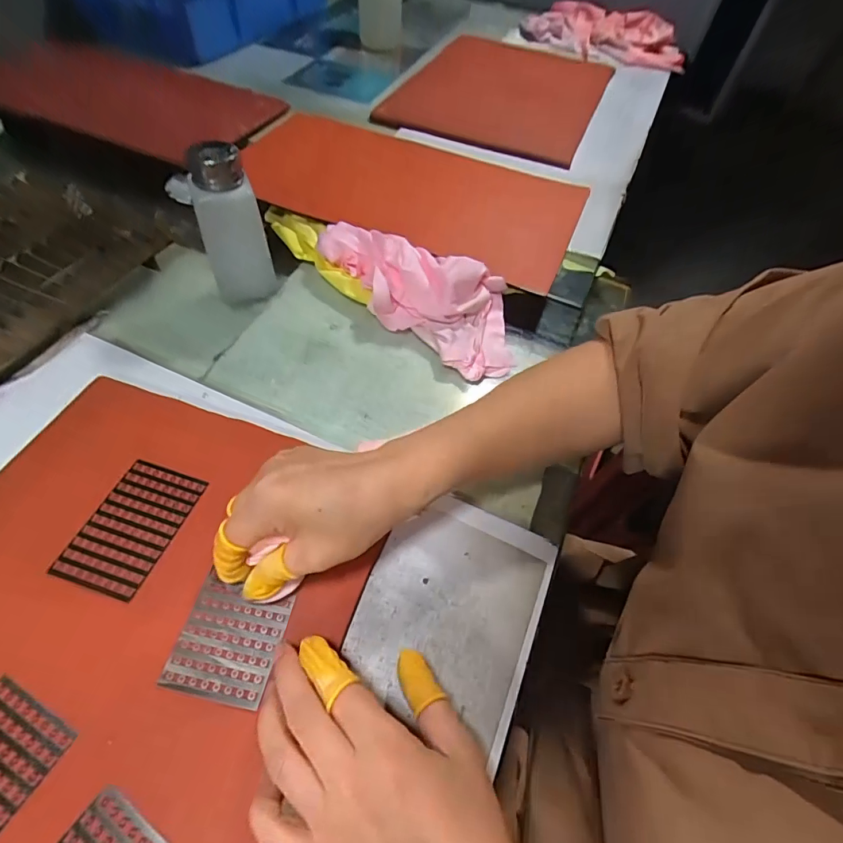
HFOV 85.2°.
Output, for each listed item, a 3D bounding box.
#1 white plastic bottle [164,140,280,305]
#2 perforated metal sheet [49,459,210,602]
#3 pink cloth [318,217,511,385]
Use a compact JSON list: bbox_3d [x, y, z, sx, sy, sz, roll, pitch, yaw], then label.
[{"bbox_3d":[-0.168,-0.163,0.400,0.055,0.133,0.042,-34,63,-26],"label":"white plastic bottle"},{"bbox_3d":[-0.188,0.067,0.299,0.055,0.006,0.083,18,54,7],"label":"perforated metal sheet"},{"bbox_3d":[0.004,-0.134,0.441,0.219,0.059,0.097,37,59,20],"label":"pink cloth"}]

